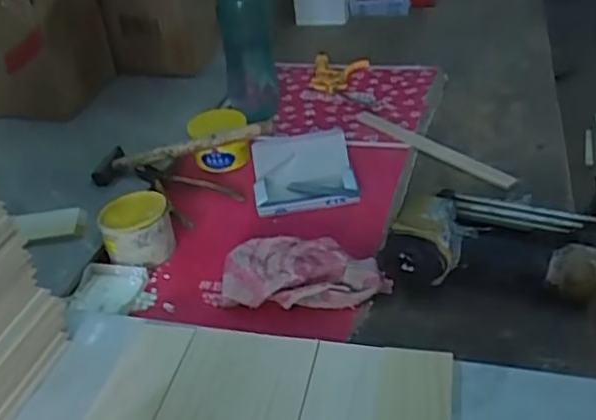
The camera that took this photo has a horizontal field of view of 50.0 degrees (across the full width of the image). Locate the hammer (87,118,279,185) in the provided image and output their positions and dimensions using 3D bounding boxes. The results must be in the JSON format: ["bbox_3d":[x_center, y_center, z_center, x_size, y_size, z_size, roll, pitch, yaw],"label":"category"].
[{"bbox_3d":[-0.149,-0.080,0.831,0.245,0.027,0.069,-12,33,16],"label":"hammer"}]

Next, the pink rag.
[{"bbox_3d":[0.008,0.063,0.651,0.163,0.032,0.074,0,35,6],"label":"pink rag"}]

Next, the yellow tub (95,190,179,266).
[{"bbox_3d":[-0.183,0.020,0.729,0.079,0.049,0.078,-12,34,-10],"label":"yellow tub"}]

